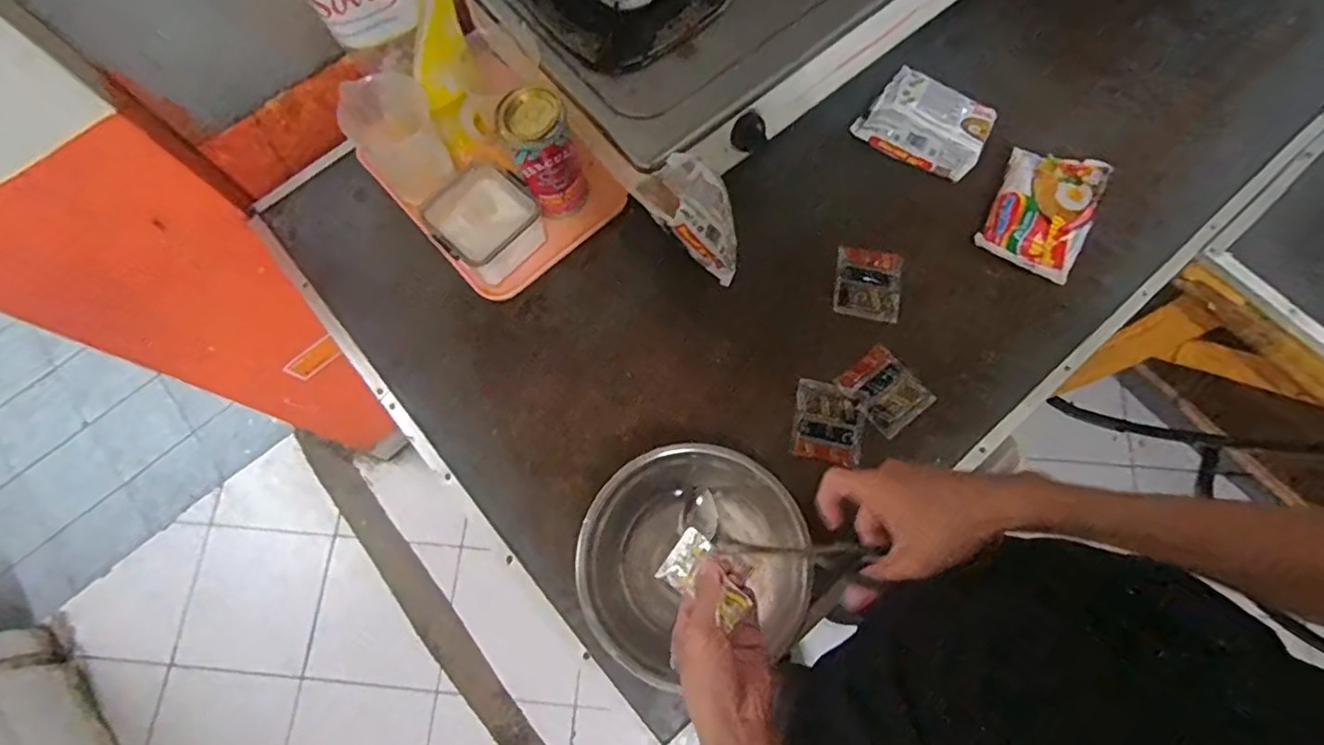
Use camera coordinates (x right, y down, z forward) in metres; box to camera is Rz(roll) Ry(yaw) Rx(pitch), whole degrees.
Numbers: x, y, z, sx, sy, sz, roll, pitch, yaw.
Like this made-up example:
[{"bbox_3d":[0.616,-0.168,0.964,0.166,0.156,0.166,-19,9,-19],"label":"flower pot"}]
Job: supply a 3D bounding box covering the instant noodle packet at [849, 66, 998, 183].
[{"bbox_3d":[0.317,-0.299,0.764,0.141,0.044,0.092,30,76,11],"label":"instant noodle packet"}]

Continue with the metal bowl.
[{"bbox_3d":[0.028,0.176,0.610,0.212,0.063,0.198,-1,71,2],"label":"metal bowl"}]

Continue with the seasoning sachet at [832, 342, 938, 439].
[{"bbox_3d":[0.243,0.018,0.691,0.073,0.013,0.084,-38,74,-11],"label":"seasoning sachet"}]

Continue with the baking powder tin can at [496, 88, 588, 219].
[{"bbox_3d":[-0.132,-0.238,0.708,0.067,0.142,0.065,-1,73,2],"label":"baking powder tin can"}]

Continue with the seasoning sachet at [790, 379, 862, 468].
[{"bbox_3d":[0.178,0.054,0.682,0.070,0.011,0.083,8,71,4],"label":"seasoning sachet"}]

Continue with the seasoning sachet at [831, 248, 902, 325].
[{"bbox_3d":[0.238,-0.103,0.729,0.074,0.015,0.083,10,71,5],"label":"seasoning sachet"}]

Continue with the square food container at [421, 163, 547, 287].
[{"bbox_3d":[-0.200,-0.171,0.727,0.099,0.068,0.110,38,78,13],"label":"square food container"}]

